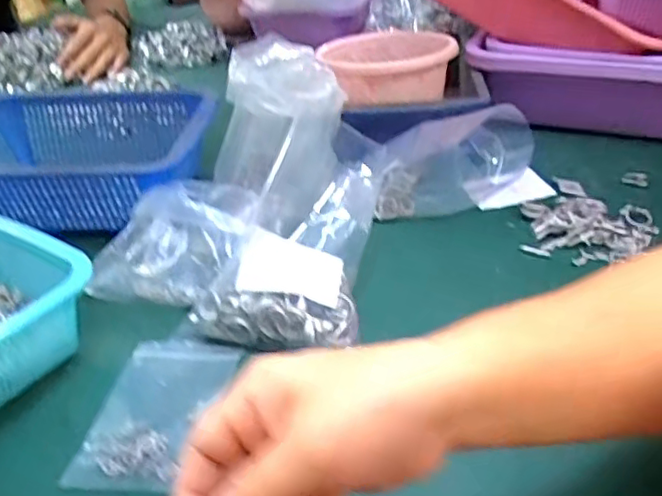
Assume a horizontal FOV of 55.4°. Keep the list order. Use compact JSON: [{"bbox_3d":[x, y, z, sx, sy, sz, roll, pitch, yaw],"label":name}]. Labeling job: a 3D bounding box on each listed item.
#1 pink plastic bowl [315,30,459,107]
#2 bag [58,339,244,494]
[{"bbox_3d":[0.058,-0.190,0.667,0.140,0.052,0.126,-9,35,-5],"label":"pink plastic bowl"},{"bbox_3d":[-0.115,0.104,0.412,0.079,0.012,0.124,3,35,12],"label":"bag"}]

